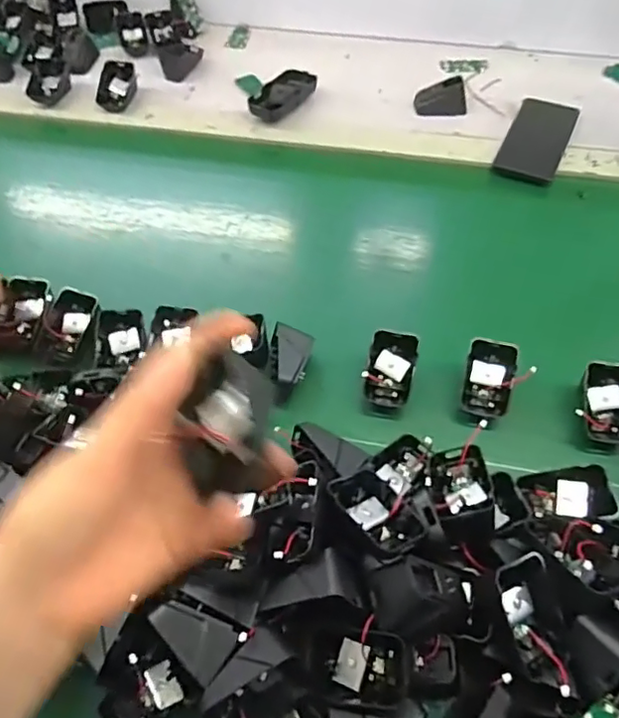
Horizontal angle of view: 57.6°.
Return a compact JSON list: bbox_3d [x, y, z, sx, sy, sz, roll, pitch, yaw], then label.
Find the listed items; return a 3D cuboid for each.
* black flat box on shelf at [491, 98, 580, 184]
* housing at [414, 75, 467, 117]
[{"bbox_3d":[0.296,-0.288,0.727,0.074,0.012,0.164,22,59,14],"label":"black flat box on shelf"},{"bbox_3d":[0.177,-0.348,0.755,0.064,0.029,0.044,-5,56,-3],"label":"housing"}]

